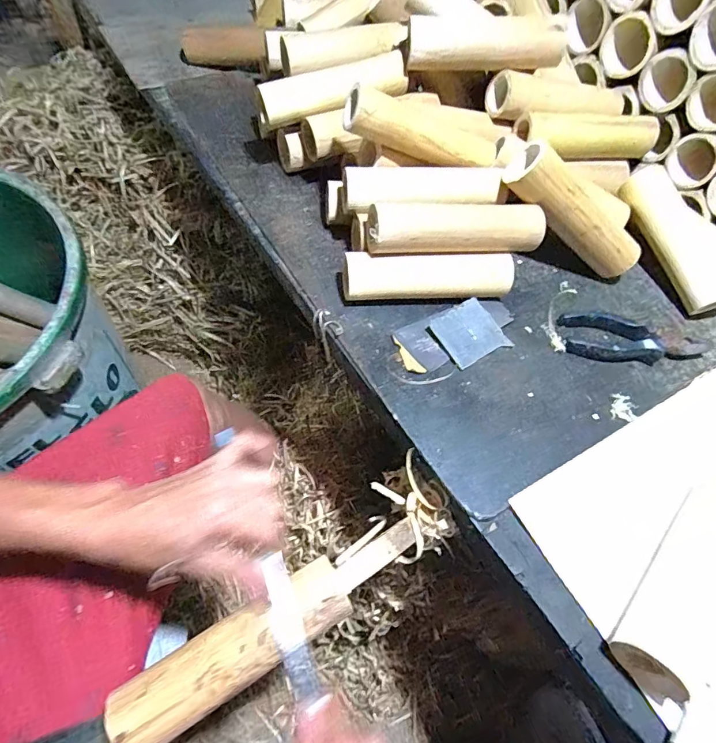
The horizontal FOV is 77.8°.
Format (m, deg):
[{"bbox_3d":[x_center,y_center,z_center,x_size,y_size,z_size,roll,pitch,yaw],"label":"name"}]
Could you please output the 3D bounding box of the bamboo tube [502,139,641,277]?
[{"bbox_3d":[0.244,-0.173,0.491,0.181,0.056,0.043,34,61,-20],"label":"bamboo tube"}]

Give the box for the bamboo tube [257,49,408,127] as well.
[{"bbox_3d":[-0.027,-0.337,0.530,0.180,0.040,0.041,-19,65,-13],"label":"bamboo tube"}]

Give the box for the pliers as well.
[{"bbox_3d":[0.296,-0.036,0.481,0.144,0.018,0.052,4,62,-2],"label":"pliers"}]

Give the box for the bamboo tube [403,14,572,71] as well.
[{"bbox_3d":[0.147,-0.385,0.520,0.178,0.048,0.042,-1,63,-4],"label":"bamboo tube"}]

